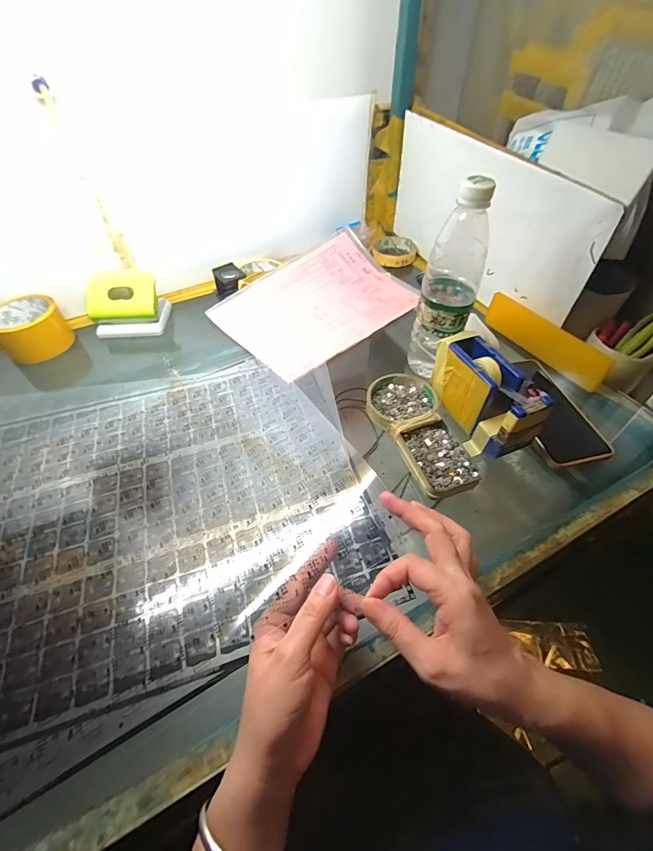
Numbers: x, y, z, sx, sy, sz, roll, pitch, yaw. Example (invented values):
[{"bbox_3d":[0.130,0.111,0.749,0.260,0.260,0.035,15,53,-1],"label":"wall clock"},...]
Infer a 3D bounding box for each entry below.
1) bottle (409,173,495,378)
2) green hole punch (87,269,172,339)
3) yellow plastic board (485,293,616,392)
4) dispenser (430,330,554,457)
[{"bbox_3d":[0.141,-0.157,0.432,0.063,0.218,0.076,16,52,14],"label":"bottle"},{"bbox_3d":[-0.303,-0.185,0.571,0.099,0.070,0.075,0,50,2],"label":"green hole punch"},{"bbox_3d":[0.296,-0.119,0.515,0.010,0.049,0.182,-26,54,-19],"label":"yellow plastic board"},{"bbox_3d":[0.175,-0.035,0.420,0.056,0.074,0.134,-16,51,-12],"label":"dispenser"}]

